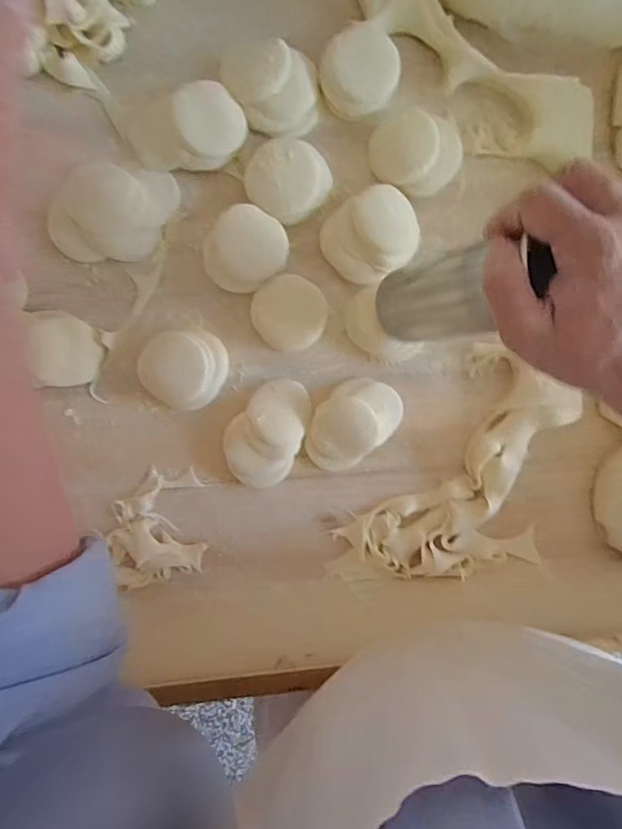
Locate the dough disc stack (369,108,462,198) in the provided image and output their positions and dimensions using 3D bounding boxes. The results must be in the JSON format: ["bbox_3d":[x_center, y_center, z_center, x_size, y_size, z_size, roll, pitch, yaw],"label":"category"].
[{"bbox_3d":[0.091,-0.226,0.403,0.077,0.018,0.060,20,95,-7],"label":"dough disc stack"}]

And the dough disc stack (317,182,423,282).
[{"bbox_3d":[0.054,-0.155,0.406,0.082,0.029,0.068,-30,99,-1],"label":"dough disc stack"}]

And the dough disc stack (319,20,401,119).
[{"bbox_3d":[0.041,-0.287,0.391,0.062,0.023,0.072,32,93,-8],"label":"dough disc stack"}]

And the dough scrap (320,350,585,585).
[{"bbox_3d":[0.156,0.076,0.447,0.173,0.023,0.261,30,94,-8],"label":"dough scrap"}]

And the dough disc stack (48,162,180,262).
[{"bbox_3d":[-0.166,-0.168,0.392,0.097,0.015,0.078,7,96,-6],"label":"dough disc stack"}]

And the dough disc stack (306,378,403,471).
[{"bbox_3d":[0.039,0.009,0.427,0.096,0.028,0.066,-37,99,0],"label":"dough disc stack"}]

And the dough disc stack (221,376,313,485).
[{"bbox_3d":[-0.039,0.017,0.417,0.064,0.030,0.099,24,94,-7],"label":"dough disc stack"}]

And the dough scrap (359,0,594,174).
[{"bbox_3d":[0.144,-0.294,0.404,0.237,0.019,0.095,32,93,-8],"label":"dough scrap"}]

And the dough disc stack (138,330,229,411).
[{"bbox_3d":[-0.110,-0.038,0.406,0.072,0.027,0.066,-2,97,-5],"label":"dough disc stack"}]

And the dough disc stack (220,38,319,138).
[{"bbox_3d":[-0.034,-0.270,0.388,0.083,0.025,0.063,17,95,-7],"label":"dough disc stack"}]

